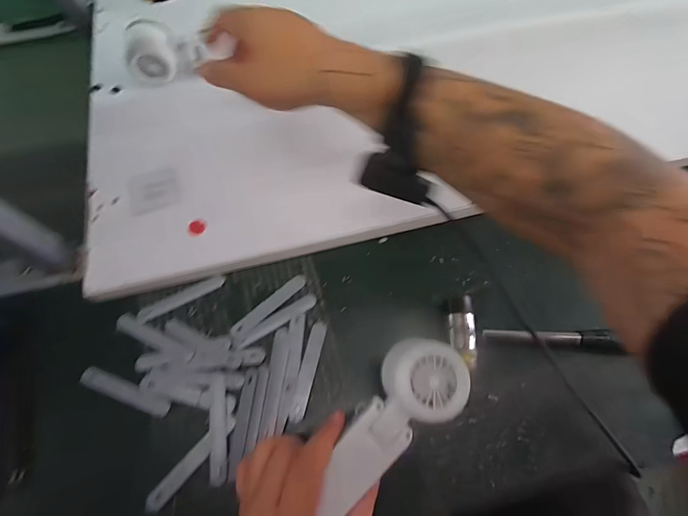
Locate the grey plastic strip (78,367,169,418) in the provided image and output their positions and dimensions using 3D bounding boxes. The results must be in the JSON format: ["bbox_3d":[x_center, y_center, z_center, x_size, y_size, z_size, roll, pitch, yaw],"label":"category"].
[{"bbox_3d":[-0.218,0.133,0.368,0.098,0.008,0.017,20,68,9],"label":"grey plastic strip"}]

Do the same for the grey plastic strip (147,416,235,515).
[{"bbox_3d":[-0.141,0.188,0.343,0.016,0.008,0.098,39,73,16],"label":"grey plastic strip"}]

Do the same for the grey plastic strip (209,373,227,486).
[{"bbox_3d":[-0.120,0.161,0.352,0.017,0.004,0.095,-10,67,-3],"label":"grey plastic strip"}]

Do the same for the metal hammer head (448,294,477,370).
[{"bbox_3d":[0.118,0.072,0.370,0.025,0.028,0.069,1,67,2],"label":"metal hammer head"}]

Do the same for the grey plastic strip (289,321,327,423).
[{"bbox_3d":[-0.035,0.111,0.369,0.016,0.004,0.097,16,65,-1],"label":"grey plastic strip"}]

